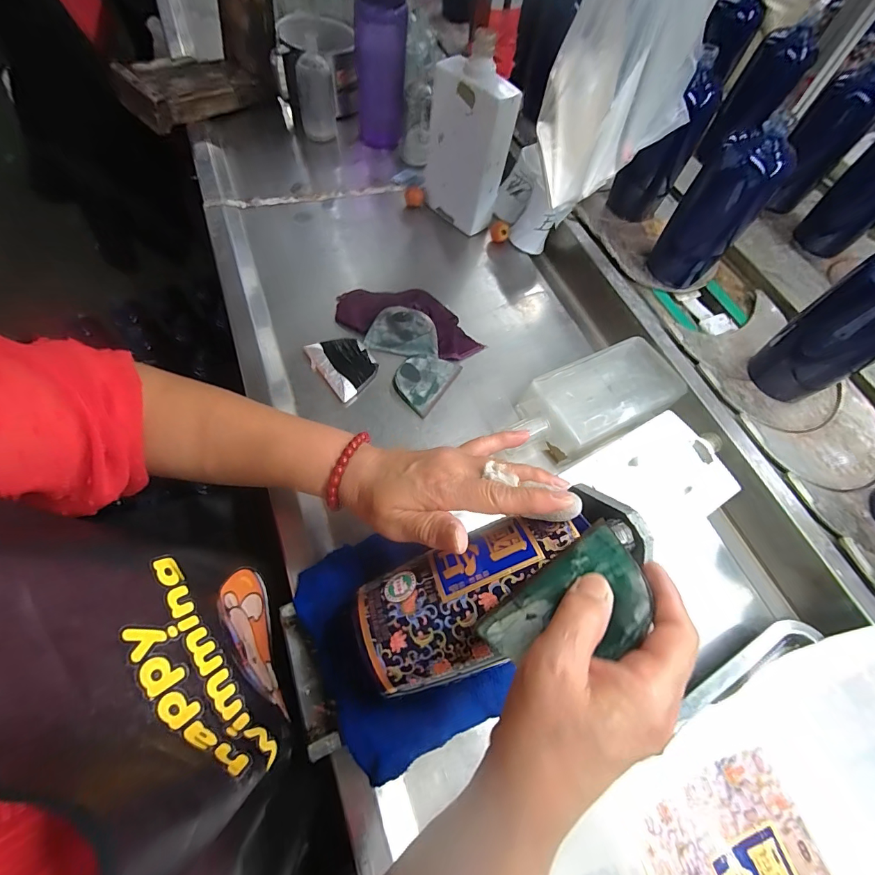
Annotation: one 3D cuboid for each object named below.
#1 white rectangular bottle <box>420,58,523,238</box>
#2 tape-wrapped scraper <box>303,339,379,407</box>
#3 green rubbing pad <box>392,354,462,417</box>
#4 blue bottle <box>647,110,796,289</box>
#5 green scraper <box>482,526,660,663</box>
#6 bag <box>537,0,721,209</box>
[{"bbox_3d":[0.037,-0.386,0.542,0.052,0.172,0.115,-39,73,-22],"label":"white rectangular bottle"},{"bbox_3d":[-0.104,-0.082,0.457,0.061,0.014,0.081,-38,72,-21],"label":"tape-wrapped scraper"},{"bbox_3d":[-0.016,-0.069,0.459,0.055,0.008,0.079,32,65,11],"label":"green rubbing pad"},{"bbox_3d":[0.340,-0.280,0.494,0.068,0.163,0.069,-20,67,-15],"label":"blue bottle"},{"bbox_3d":[0.074,0.094,0.218,0.093,0.005,0.054,-33,48,-11],"label":"green scraper"},{"bbox_3d":[0.174,-0.358,0.309,0.081,0.302,0.162,39,66,14],"label":"bag"}]

